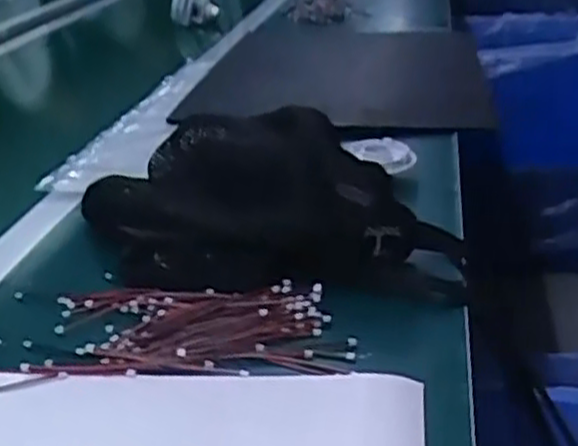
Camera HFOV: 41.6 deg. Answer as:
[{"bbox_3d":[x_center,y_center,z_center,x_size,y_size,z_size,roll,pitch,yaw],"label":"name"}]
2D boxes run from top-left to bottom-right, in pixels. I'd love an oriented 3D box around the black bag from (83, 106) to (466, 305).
[{"bbox_3d":[-0.034,-0.019,0.551,0.290,0.097,0.109,5,27,20],"label":"black bag"}]

